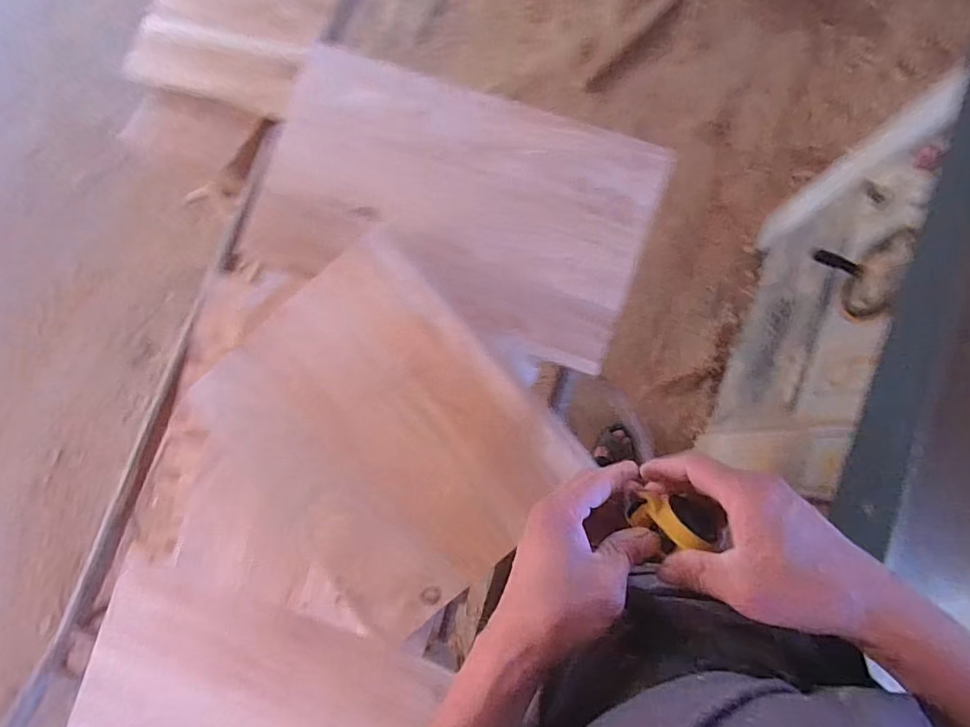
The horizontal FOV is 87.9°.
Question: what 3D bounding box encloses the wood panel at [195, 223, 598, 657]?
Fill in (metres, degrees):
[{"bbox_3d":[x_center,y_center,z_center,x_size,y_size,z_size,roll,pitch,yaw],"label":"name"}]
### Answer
[{"bbox_3d":[-0.103,0.073,0.512,0.278,0.018,0.332,-41,88,4],"label":"wood panel"}]

